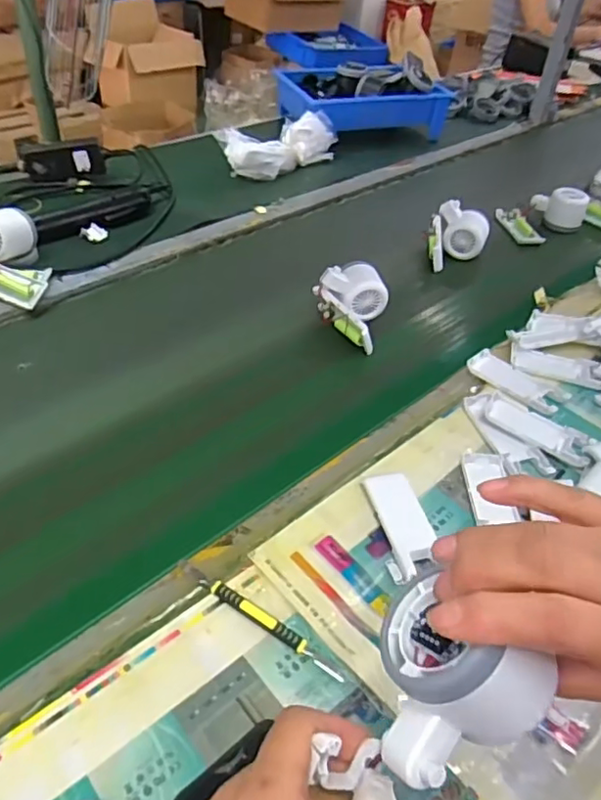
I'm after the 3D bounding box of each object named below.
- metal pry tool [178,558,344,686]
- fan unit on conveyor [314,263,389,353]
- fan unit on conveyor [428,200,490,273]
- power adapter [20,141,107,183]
[{"bbox_3d":[-0.031,0.157,0.435,0.144,0.011,0.011,26,47,21],"label":"metal pry tool"},{"bbox_3d":[0.058,-0.109,0.715,0.083,0.068,0.098,10,43,6],"label":"fan unit on conveyor"},{"bbox_3d":[0.223,-0.230,0.849,0.079,0.068,0.080,14,44,10],"label":"fan unit on conveyor"},{"bbox_3d":[-0.373,-0.379,0.947,0.121,0.049,0.025,-10,45,-15],"label":"power adapter"}]

